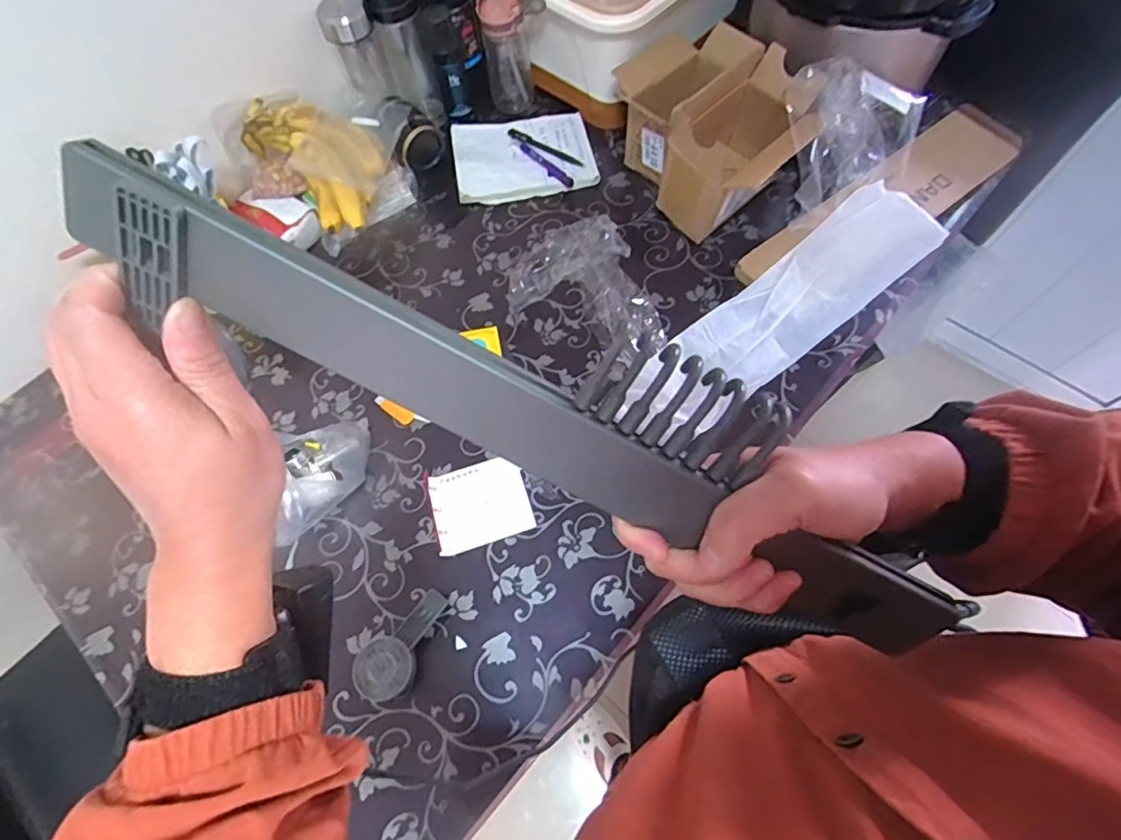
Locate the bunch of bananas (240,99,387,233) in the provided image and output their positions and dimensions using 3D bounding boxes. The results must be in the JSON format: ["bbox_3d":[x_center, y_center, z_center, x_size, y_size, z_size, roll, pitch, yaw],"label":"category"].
[{"bbox_3d":[-0.315,-0.360,0.768,0.201,0.087,0.140,41,74,19],"label":"bunch of bananas"}]

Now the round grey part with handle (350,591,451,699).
[{"bbox_3d":[-0.158,0.238,0.593,0.055,0.029,0.115,41,74,19],"label":"round grey part with handle"}]

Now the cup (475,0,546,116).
[{"bbox_3d":[-0.070,-0.550,0.864,0.082,0.169,0.069,-19,66,-5],"label":"cup"}]

